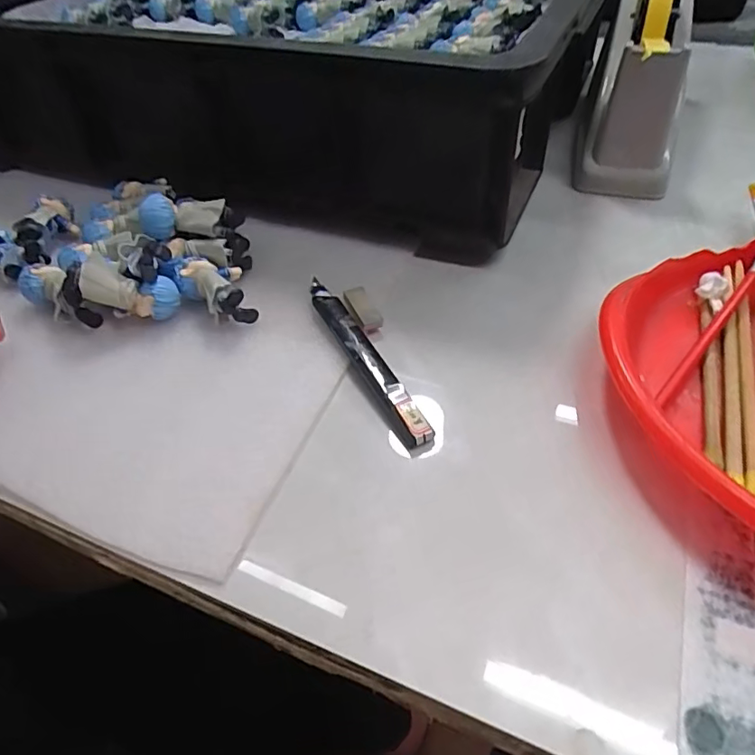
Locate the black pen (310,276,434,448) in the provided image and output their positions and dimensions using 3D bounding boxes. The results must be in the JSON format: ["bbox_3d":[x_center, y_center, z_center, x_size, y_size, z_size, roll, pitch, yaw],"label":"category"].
[{"bbox_3d":[-0.009,-0.014,0.307,0.016,0.012,0.136,-24,51,-14],"label":"black pen"}]

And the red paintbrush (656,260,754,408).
[{"bbox_3d":[0.196,-0.039,0.301,0.008,0.012,0.162,34,60,30],"label":"red paintbrush"}]

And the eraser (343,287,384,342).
[{"bbox_3d":[-0.008,-0.040,0.332,0.014,0.011,0.038,-19,50,-11],"label":"eraser"}]

